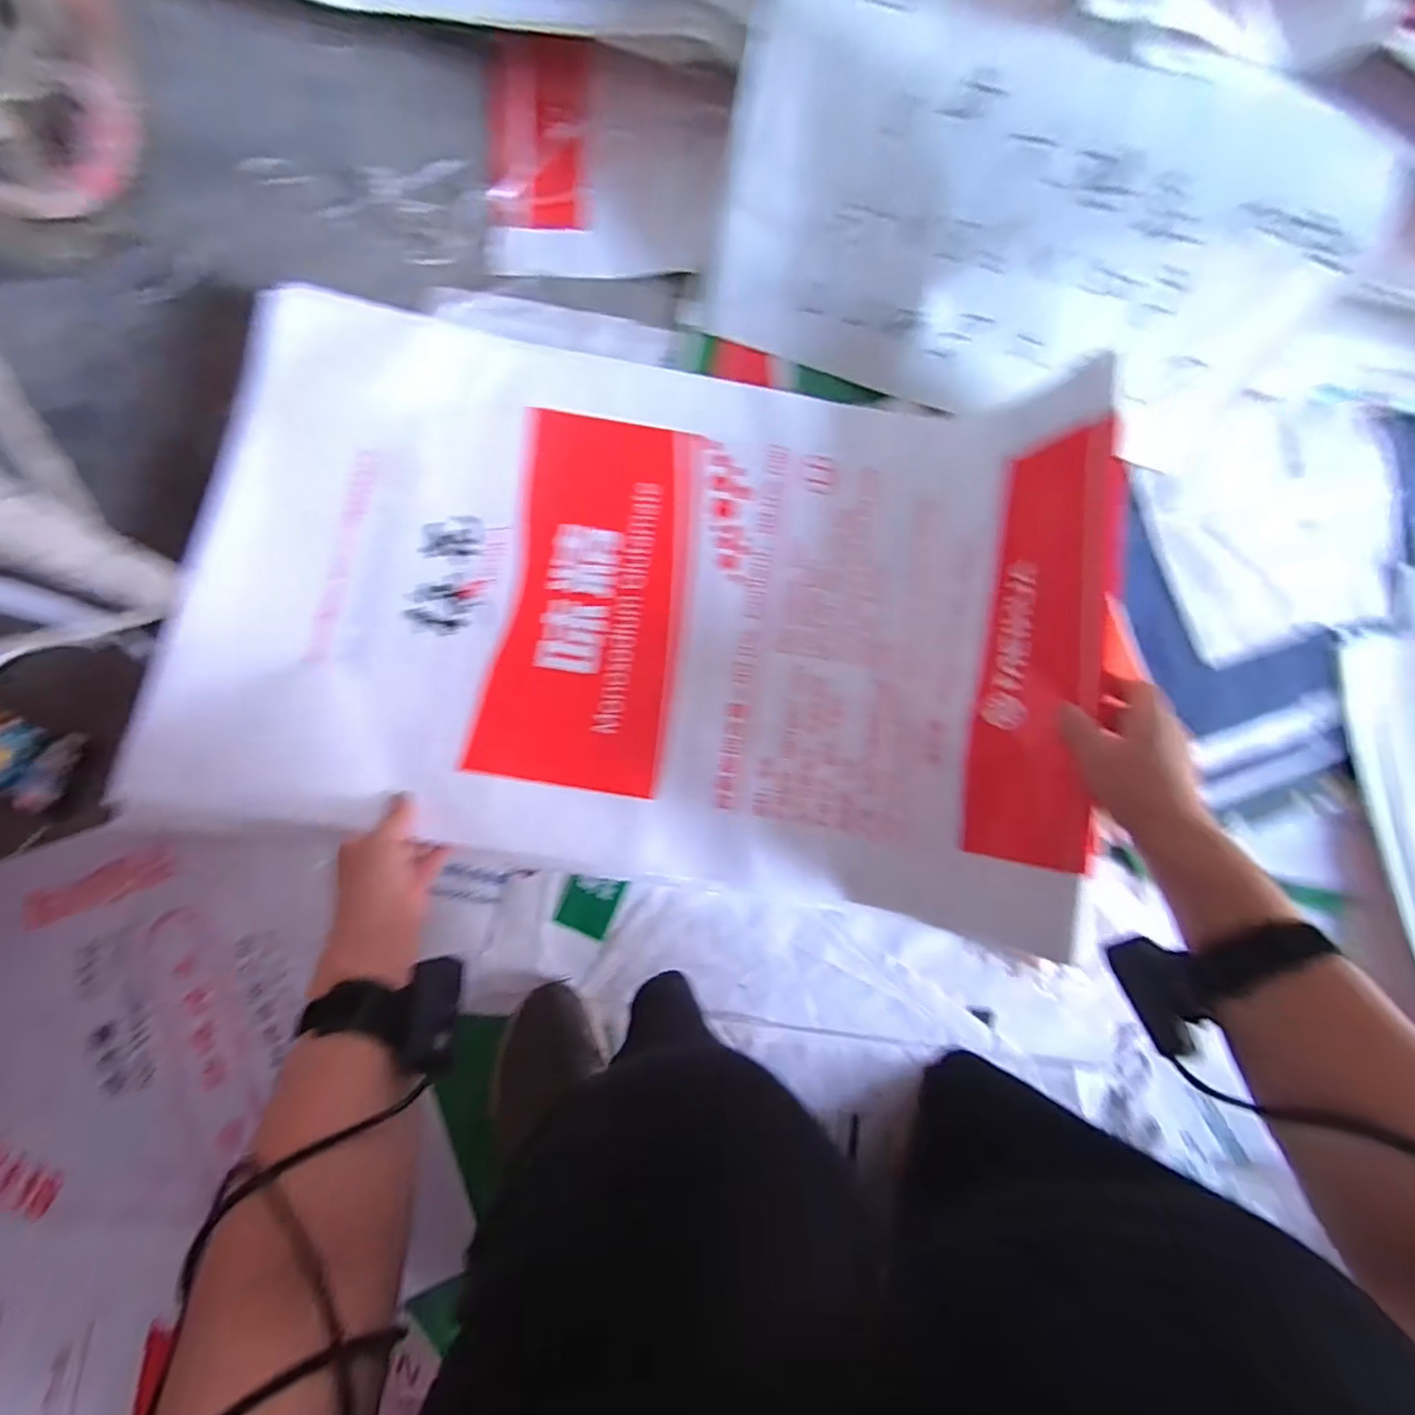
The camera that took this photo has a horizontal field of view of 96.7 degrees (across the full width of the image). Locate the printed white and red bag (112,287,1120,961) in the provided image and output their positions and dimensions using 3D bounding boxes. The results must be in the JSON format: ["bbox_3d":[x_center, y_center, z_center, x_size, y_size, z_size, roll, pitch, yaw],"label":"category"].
[{"bbox_3d":[-0.062,-0.104,0.563,0.774,0.176,0.498,10,83,-3],"label":"printed white and red bag"}]

